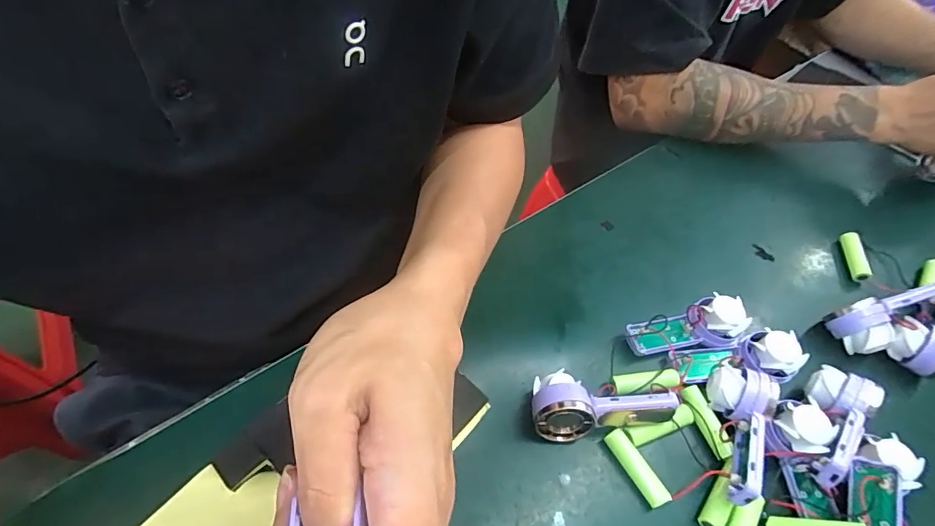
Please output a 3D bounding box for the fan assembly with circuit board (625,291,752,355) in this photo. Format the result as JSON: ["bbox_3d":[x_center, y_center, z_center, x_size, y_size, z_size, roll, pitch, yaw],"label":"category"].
[{"bbox_3d":[0.169,0.049,0.358,0.091,0.028,0.034,-8,56,-10],"label":"fan assembly with circuit board"}]

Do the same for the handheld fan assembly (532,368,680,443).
[{"bbox_3d":[0.090,0.096,0.316,0.093,0.037,0.040,-4,55,-8],"label":"handheld fan assembly"}]

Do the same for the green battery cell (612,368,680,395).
[{"bbox_3d":[0.131,0.087,0.333,0.052,0.015,0.015,-3,55,-19],"label":"green battery cell"}]

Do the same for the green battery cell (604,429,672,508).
[{"bbox_3d":[0.112,0.136,0.308,0.014,0.015,0.050,-24,57,-20],"label":"green battery cell"}]

